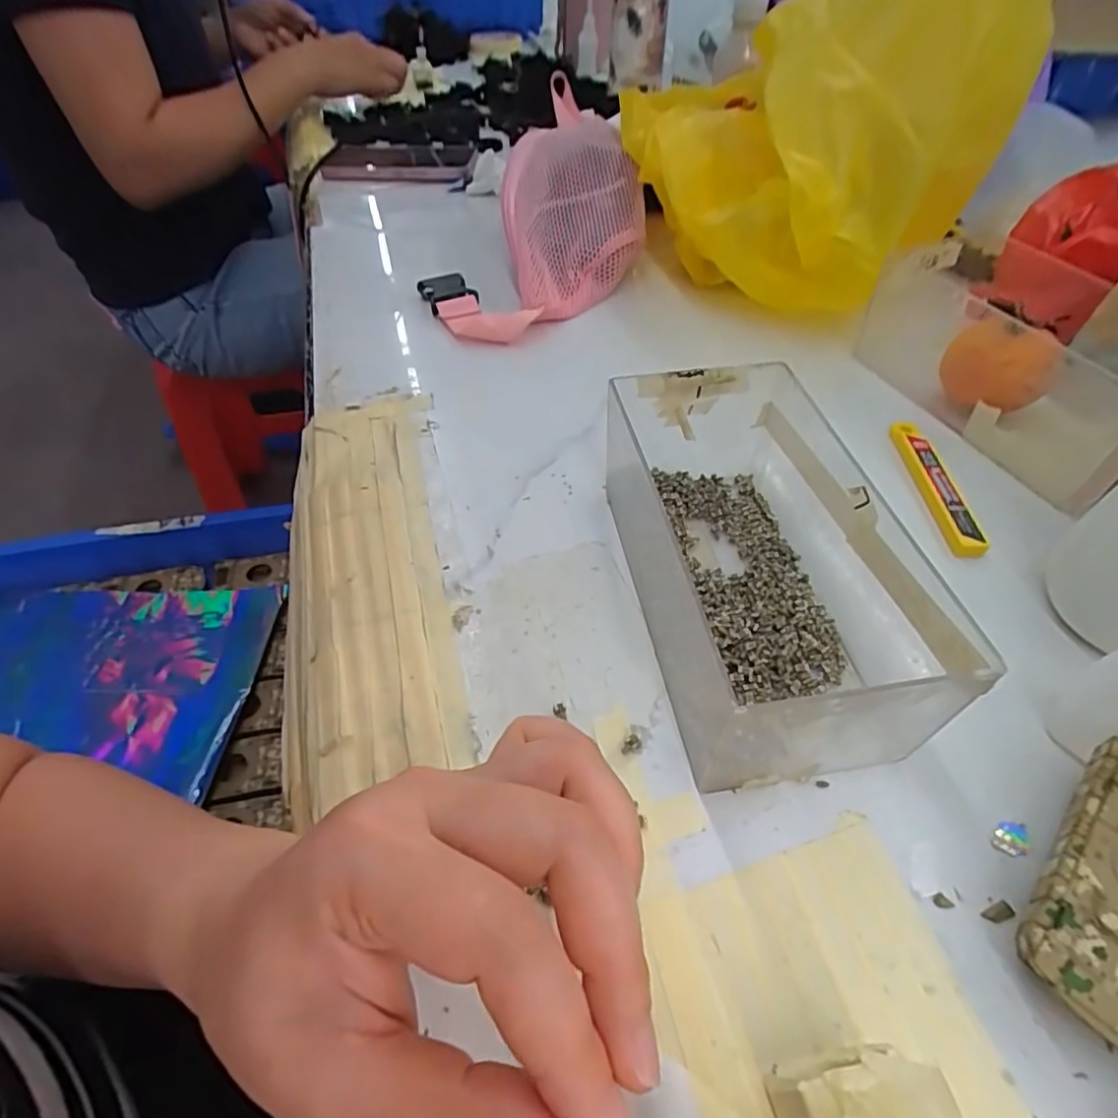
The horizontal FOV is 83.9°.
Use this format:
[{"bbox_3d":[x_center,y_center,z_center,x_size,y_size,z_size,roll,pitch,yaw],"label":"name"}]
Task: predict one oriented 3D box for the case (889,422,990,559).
[{"bbox_3d":[0.207,-0.041,0.344,0.022,0.007,0.100,-1,49,0],"label":"case"}]

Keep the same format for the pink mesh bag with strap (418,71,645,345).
[{"bbox_3d":[-0.010,-0.297,0.517,0.156,0.082,0.310,5,49,5],"label":"pink mesh bag with strap"}]

